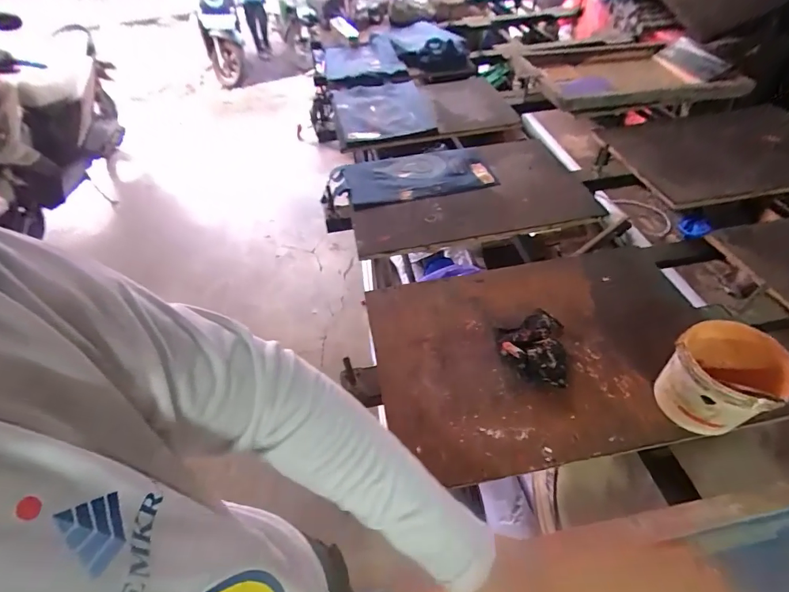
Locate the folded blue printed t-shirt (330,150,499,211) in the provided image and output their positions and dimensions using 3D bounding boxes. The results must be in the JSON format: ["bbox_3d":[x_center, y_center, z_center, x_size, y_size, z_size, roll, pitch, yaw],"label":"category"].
[{"bbox_3d":[0.053,-0.337,1.100,0.443,0.036,0.275,-17,49,-11],"label":"folded blue printed t-shirt"}]

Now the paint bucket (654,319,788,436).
[{"bbox_3d":[0.460,0.123,0.571,0.125,0.126,0.125,-2,48,2],"label":"paint bucket"}]

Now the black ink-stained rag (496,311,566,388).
[{"bbox_3d":[0.237,0.077,0.682,0.110,0.029,0.151,9,49,11],"label":"black ink-stained rag"}]

